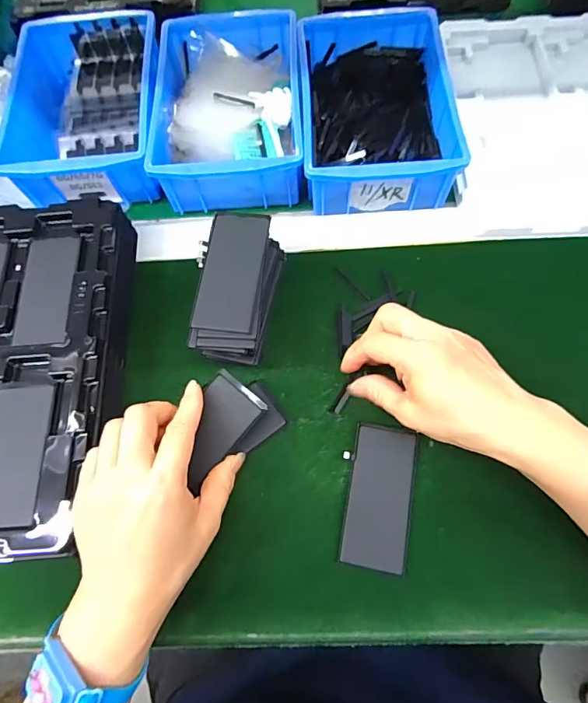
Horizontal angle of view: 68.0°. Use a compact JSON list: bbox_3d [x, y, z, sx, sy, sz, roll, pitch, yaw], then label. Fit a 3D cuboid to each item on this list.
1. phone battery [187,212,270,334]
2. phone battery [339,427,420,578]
[{"bbox_3d":[-0.046,-0.061,0.327,0.045,0.008,0.097,5,69,6],"label":"phone battery"},{"bbox_3d":[0.061,0.102,0.311,0.045,0.004,0.096,10,69,6],"label":"phone battery"}]

